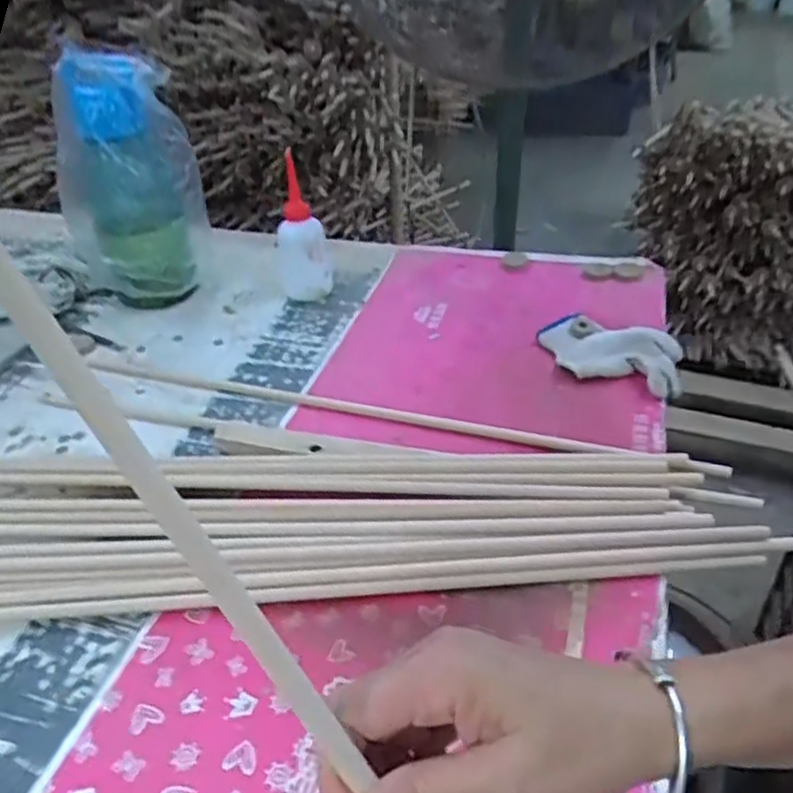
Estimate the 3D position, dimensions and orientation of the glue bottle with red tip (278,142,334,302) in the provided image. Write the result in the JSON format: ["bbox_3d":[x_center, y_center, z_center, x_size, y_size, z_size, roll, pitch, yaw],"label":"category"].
[{"bbox_3d":[-0.118,-0.208,0.866,0.065,0.176,0.057,-7,37,-8],"label":"glue bottle with red tip"}]

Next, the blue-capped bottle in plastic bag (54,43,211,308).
[{"bbox_3d":[-0.316,-0.246,0.836,0.161,0.292,0.122,-13,38,-16],"label":"blue-capped bottle in plastic bag"}]

